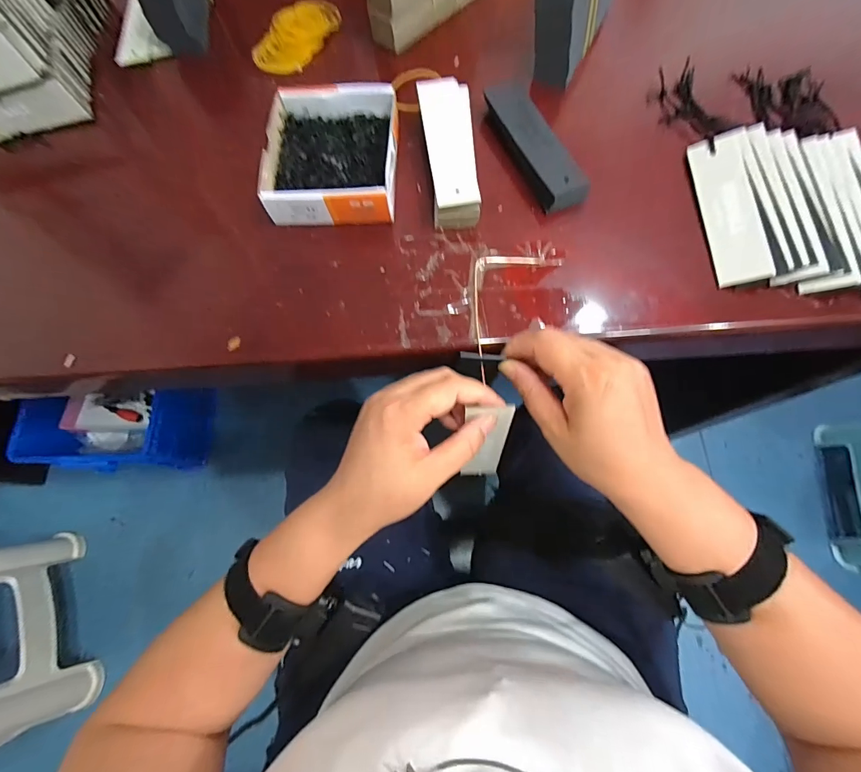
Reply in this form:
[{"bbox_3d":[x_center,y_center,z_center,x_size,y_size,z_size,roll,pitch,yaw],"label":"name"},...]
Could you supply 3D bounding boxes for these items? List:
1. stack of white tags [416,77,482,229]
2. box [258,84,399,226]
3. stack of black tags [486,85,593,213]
[{"bbox_3d":[0.016,-0.190,0.324,0.040,0.025,0.132,-5,72,0],"label":"stack of white tags"},{"bbox_3d":[-0.078,-0.187,0.323,0.103,0.028,0.117,0,72,2],"label":"box"},{"bbox_3d":[0.083,-0.197,0.327,0.037,0.019,0.127,-22,73,-5],"label":"stack of black tags"}]

